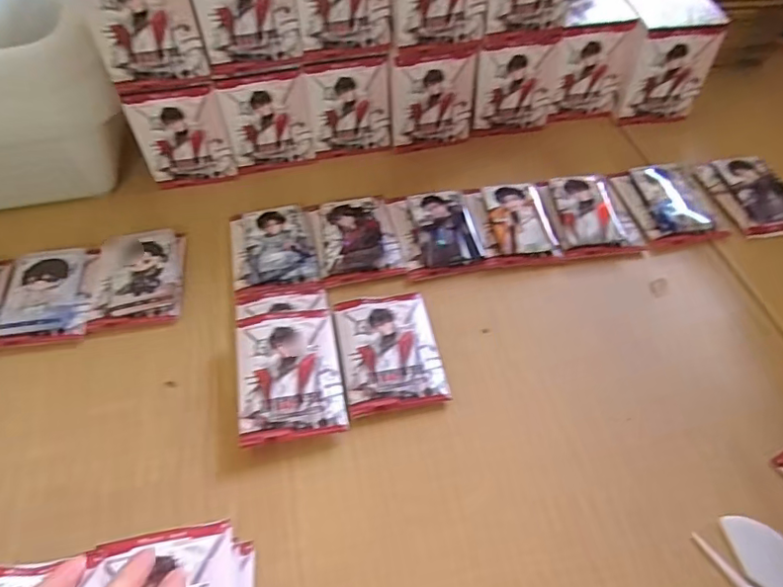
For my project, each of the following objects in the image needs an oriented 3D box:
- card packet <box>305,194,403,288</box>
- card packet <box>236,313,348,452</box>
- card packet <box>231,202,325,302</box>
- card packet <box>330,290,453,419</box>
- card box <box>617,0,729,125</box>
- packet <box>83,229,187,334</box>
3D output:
[{"bbox_3d":[-0.033,-0.053,0.506,0.074,0.018,0.095,-10,52,-8],"label":"card packet"},{"bbox_3d":[-0.075,0.056,0.412,0.074,0.007,0.101,-7,56,-9],"label":"card packet"},{"bbox_3d":[-0.105,-0.036,0.496,0.073,0.019,0.100,-11,52,-9],"label":"card packet"},{"bbox_3d":[-0.002,0.043,0.435,0.074,0.011,0.101,-9,52,-7],"label":"card packet"},{"bbox_3d":[0.284,-0.256,0.599,0.082,0.107,0.086,-1,52,-1],"label":"card box"},{"bbox_3d":[-0.221,-0.013,0.480,0.081,0.020,0.091,-5,52,-4],"label":"packet"}]

